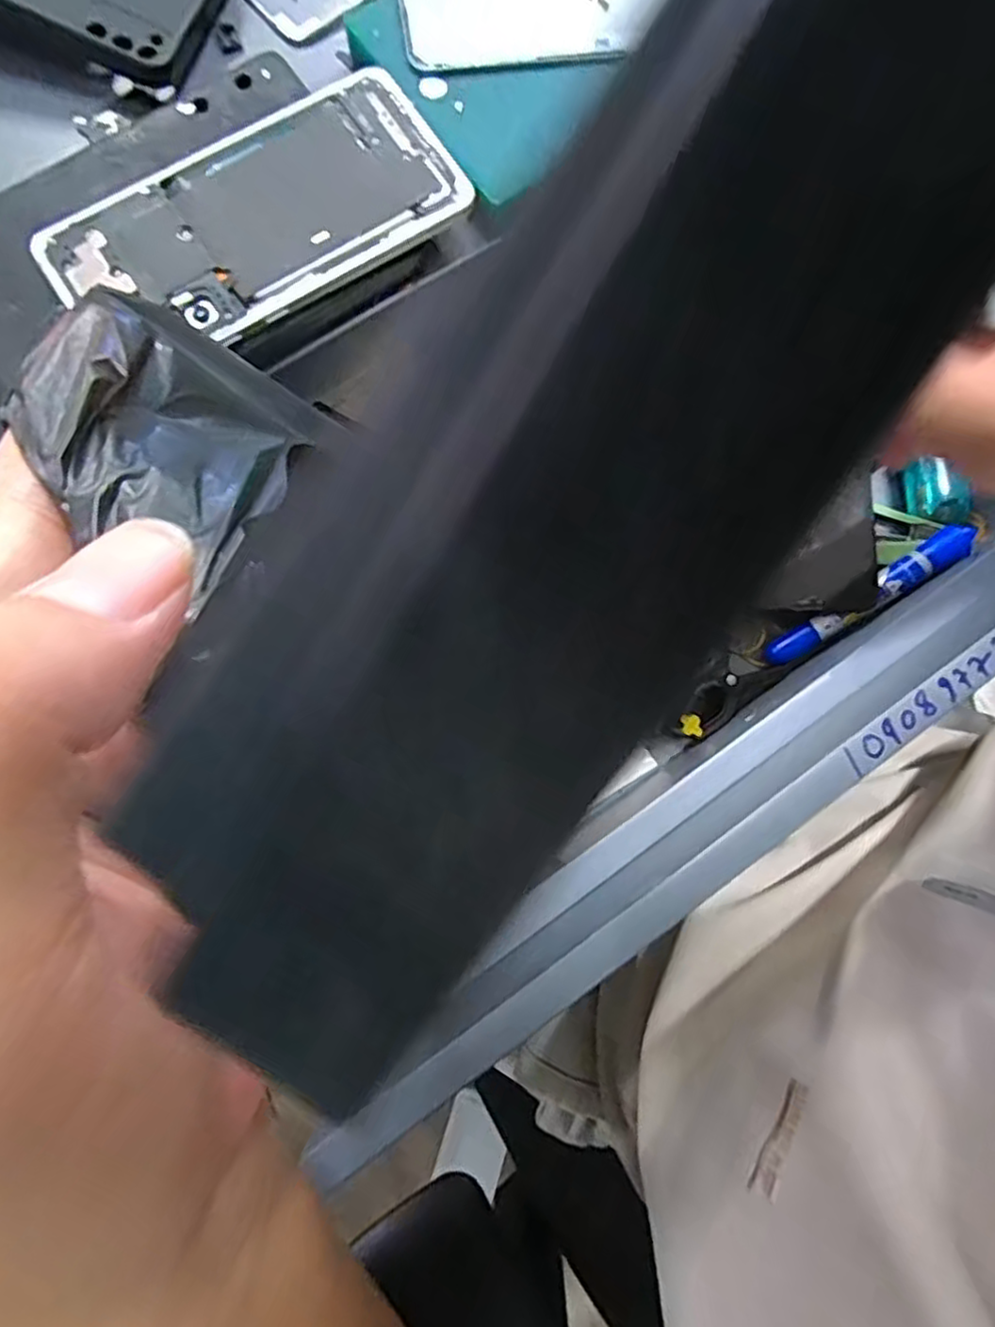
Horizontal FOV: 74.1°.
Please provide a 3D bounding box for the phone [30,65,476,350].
[{"bbox_3d":[-0.090,-0.170,0.250,0.151,0.009,0.075,-32,82,-8],"label":"phone"}]

